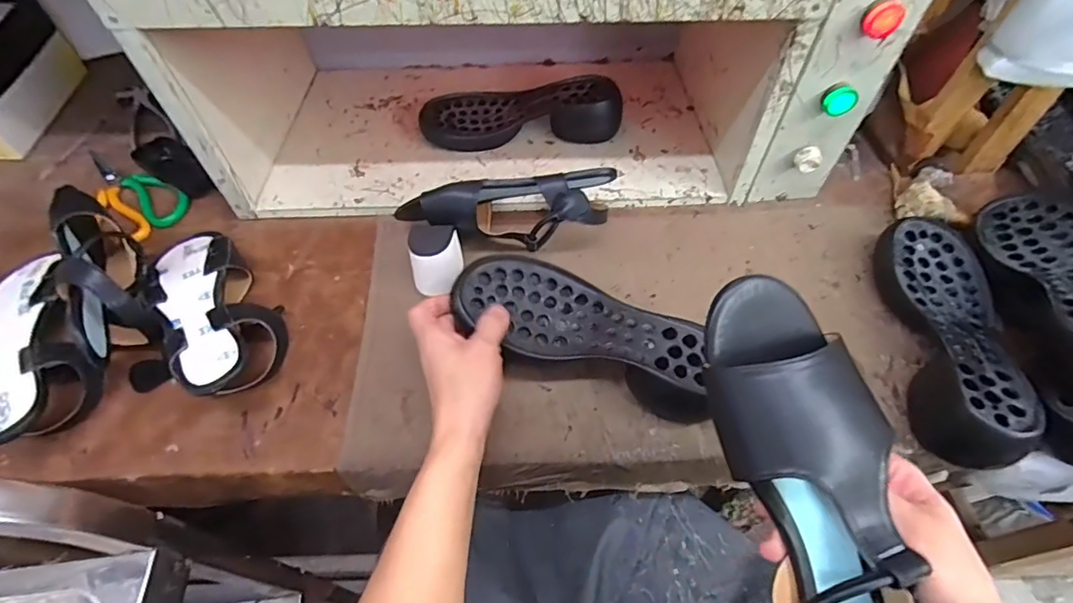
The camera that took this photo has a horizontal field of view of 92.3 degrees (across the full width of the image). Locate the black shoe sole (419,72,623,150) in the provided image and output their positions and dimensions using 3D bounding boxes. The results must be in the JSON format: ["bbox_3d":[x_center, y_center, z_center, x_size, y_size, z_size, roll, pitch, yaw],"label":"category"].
[{"bbox_3d":[-0.020,-0.244,0.663,0.250,0.052,0.095,3,56,3],"label":"black shoe sole"}]

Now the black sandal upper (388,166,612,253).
[{"bbox_3d":[-0.028,-0.086,0.537,0.210,0.088,0.058,-4,56,-1],"label":"black sandal upper"}]

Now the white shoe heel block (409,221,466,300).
[{"bbox_3d":[-0.102,-0.042,0.528,0.047,0.055,0.053,-2,56,0],"label":"white shoe heel block"}]

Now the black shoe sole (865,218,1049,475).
[{"bbox_3d":[0.384,0.025,0.477,0.089,0.062,0.251,7,57,6],"label":"black shoe sole"}]

